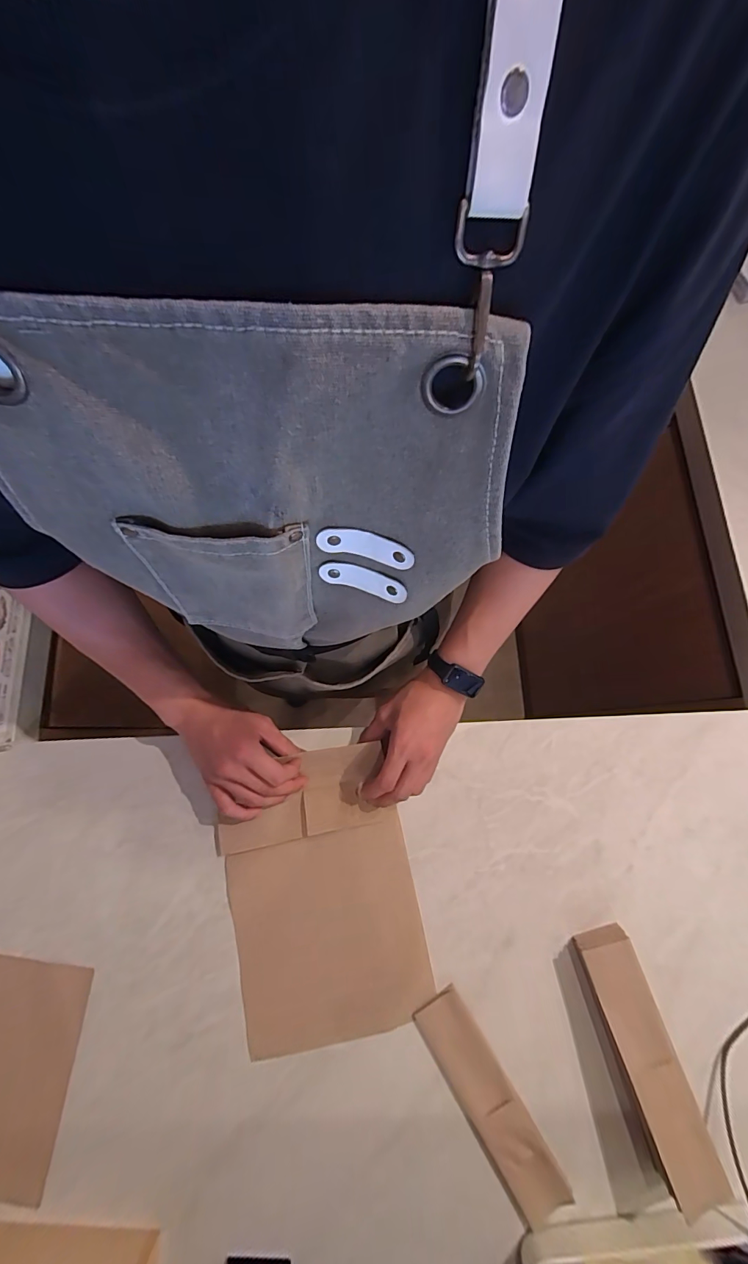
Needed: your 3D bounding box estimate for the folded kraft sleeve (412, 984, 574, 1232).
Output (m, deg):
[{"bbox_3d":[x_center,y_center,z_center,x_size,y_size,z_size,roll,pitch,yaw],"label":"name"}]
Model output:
[{"bbox_3d":[0.114,0.462,0.418,0.049,0.012,0.196,-32,78,-6],"label":"folded kraft sleeve"}]

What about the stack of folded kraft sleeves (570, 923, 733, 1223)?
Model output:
[{"bbox_3d":[0.258,0.402,0.407,0.049,0.046,0.205,-16,77,-2],"label":"stack of folded kraft sleeves"}]

